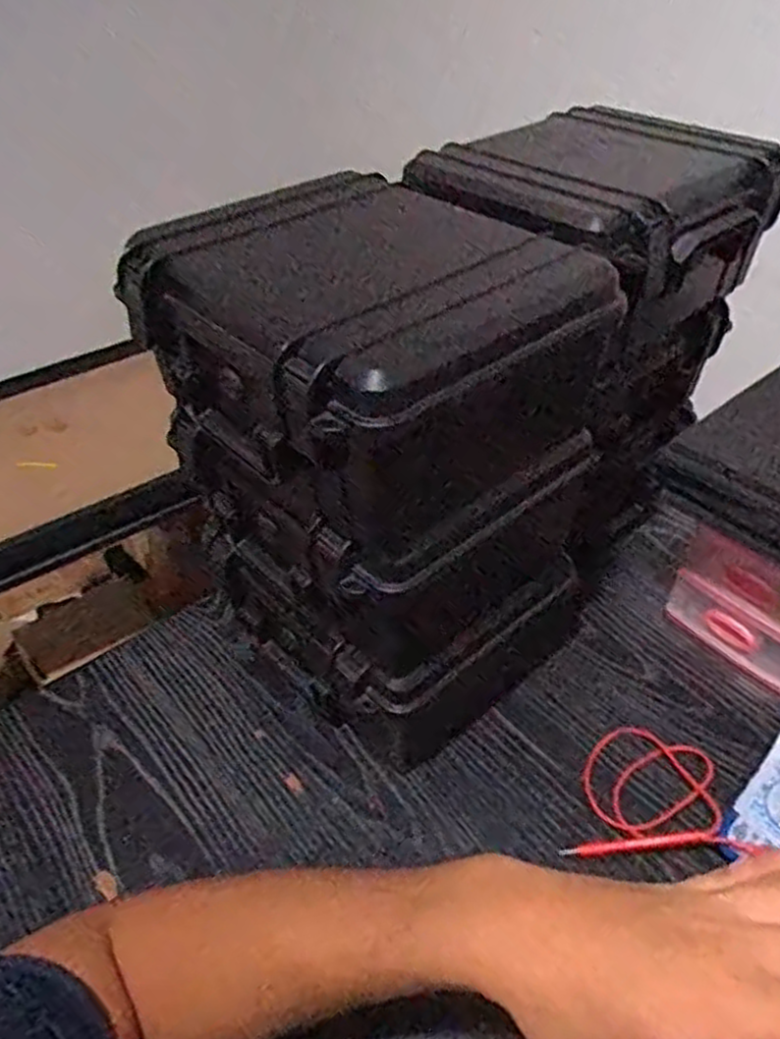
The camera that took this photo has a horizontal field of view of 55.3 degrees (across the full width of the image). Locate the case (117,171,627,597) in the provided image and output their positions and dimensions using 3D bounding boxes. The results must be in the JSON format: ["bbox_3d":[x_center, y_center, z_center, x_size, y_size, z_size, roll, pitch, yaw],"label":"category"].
[{"bbox_3d":[-0.011,-0.116,0.521,0.245,0.157,0.261,-33,50,-30],"label":"case"}]

